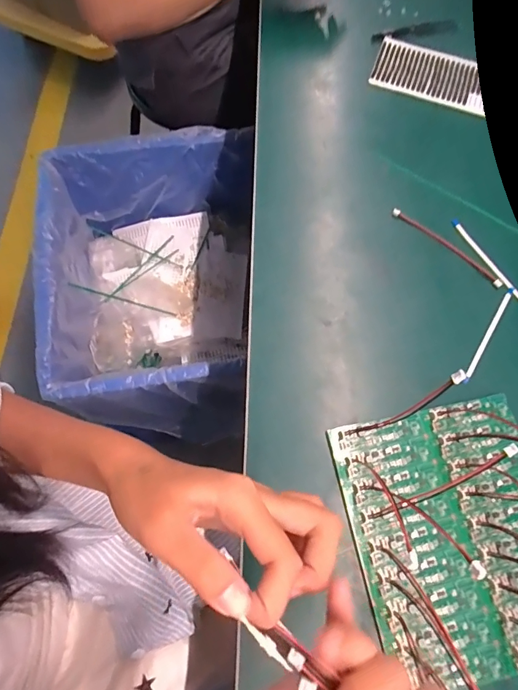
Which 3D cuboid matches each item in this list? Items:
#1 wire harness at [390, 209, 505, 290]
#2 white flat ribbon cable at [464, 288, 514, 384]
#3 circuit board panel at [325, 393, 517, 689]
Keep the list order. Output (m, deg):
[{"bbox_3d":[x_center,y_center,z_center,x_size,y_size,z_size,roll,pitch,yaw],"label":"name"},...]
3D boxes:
[{"bbox_3d":[0.197,-0.105,0.418,0.133,0.005,0.014,40,74,12],"label":"wire harness"},{"bbox_3d":[0.225,-0.011,0.391,0.006,0.007,0.114,32,72,10],"label":"white flat ribbon cable"},{"bbox_3d":[0.159,0.150,0.321,0.162,0.009,0.193,-11,71,-5],"label":"circuit board panel"}]

